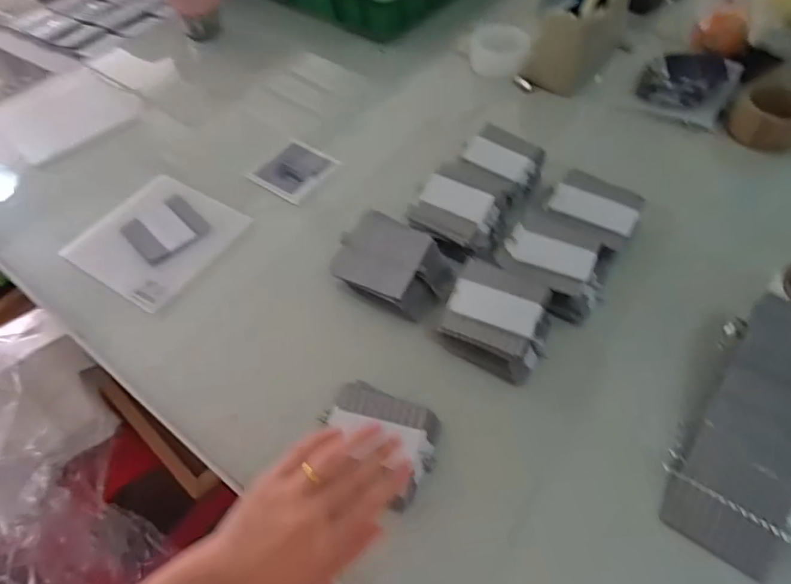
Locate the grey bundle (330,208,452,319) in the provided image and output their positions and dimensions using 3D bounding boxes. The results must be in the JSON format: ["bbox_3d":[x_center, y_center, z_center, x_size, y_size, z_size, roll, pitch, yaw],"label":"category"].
[{"bbox_3d":[-0.002,-0.031,0.504,0.110,0.048,0.082,29,60,20],"label":"grey bundle"}]

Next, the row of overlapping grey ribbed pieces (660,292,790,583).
[{"bbox_3d":[0.307,0.109,0.395,0.092,0.018,0.224,30,79,20],"label":"row of overlapping grey ribbed pieces"}]

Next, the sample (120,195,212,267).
[{"bbox_3d":[-0.276,-0.076,0.571,0.080,0.006,0.079,-38,63,-23],"label":"sample"}]

